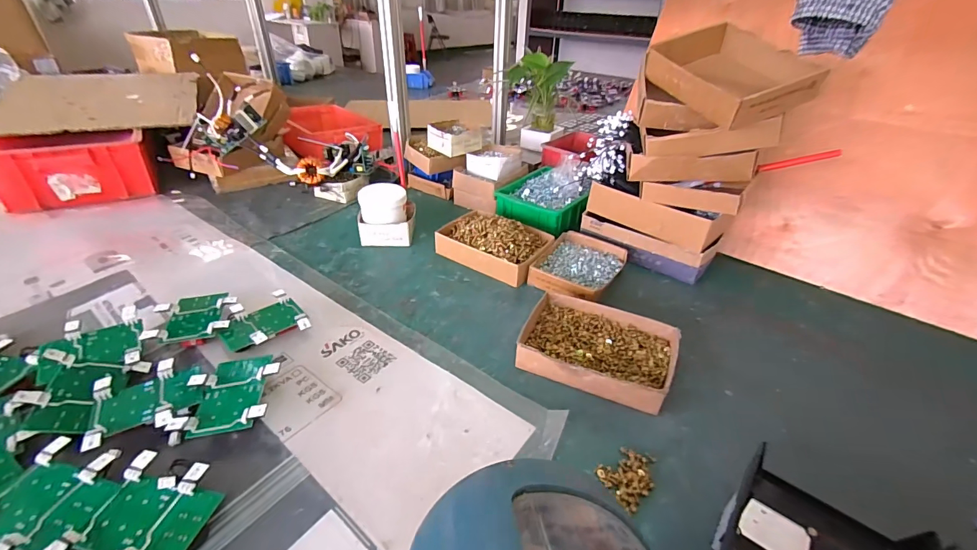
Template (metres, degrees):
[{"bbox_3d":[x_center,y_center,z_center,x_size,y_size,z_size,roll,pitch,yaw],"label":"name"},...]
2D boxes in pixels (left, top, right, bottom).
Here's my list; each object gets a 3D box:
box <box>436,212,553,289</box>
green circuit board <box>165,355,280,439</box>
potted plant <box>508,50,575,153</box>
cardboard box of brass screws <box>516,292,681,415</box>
[{"bbox_3d":[0.008,-0.072,0.868,0.222,0.069,0.160,21,39,25],"label":"box"},{"bbox_3d":[-0.328,0.148,0.534,0.106,0.020,0.114,-8,37,-5],"label":"green circuit board"},{"bbox_3d":[0.140,-0.481,1.191,0.168,0.254,0.150,3,35,1],"label":"potted plant"},{"bbox_3d":[0.162,0.110,0.632,0.214,0.044,0.165,17,37,20],"label":"cardboard box of brass screws"}]

